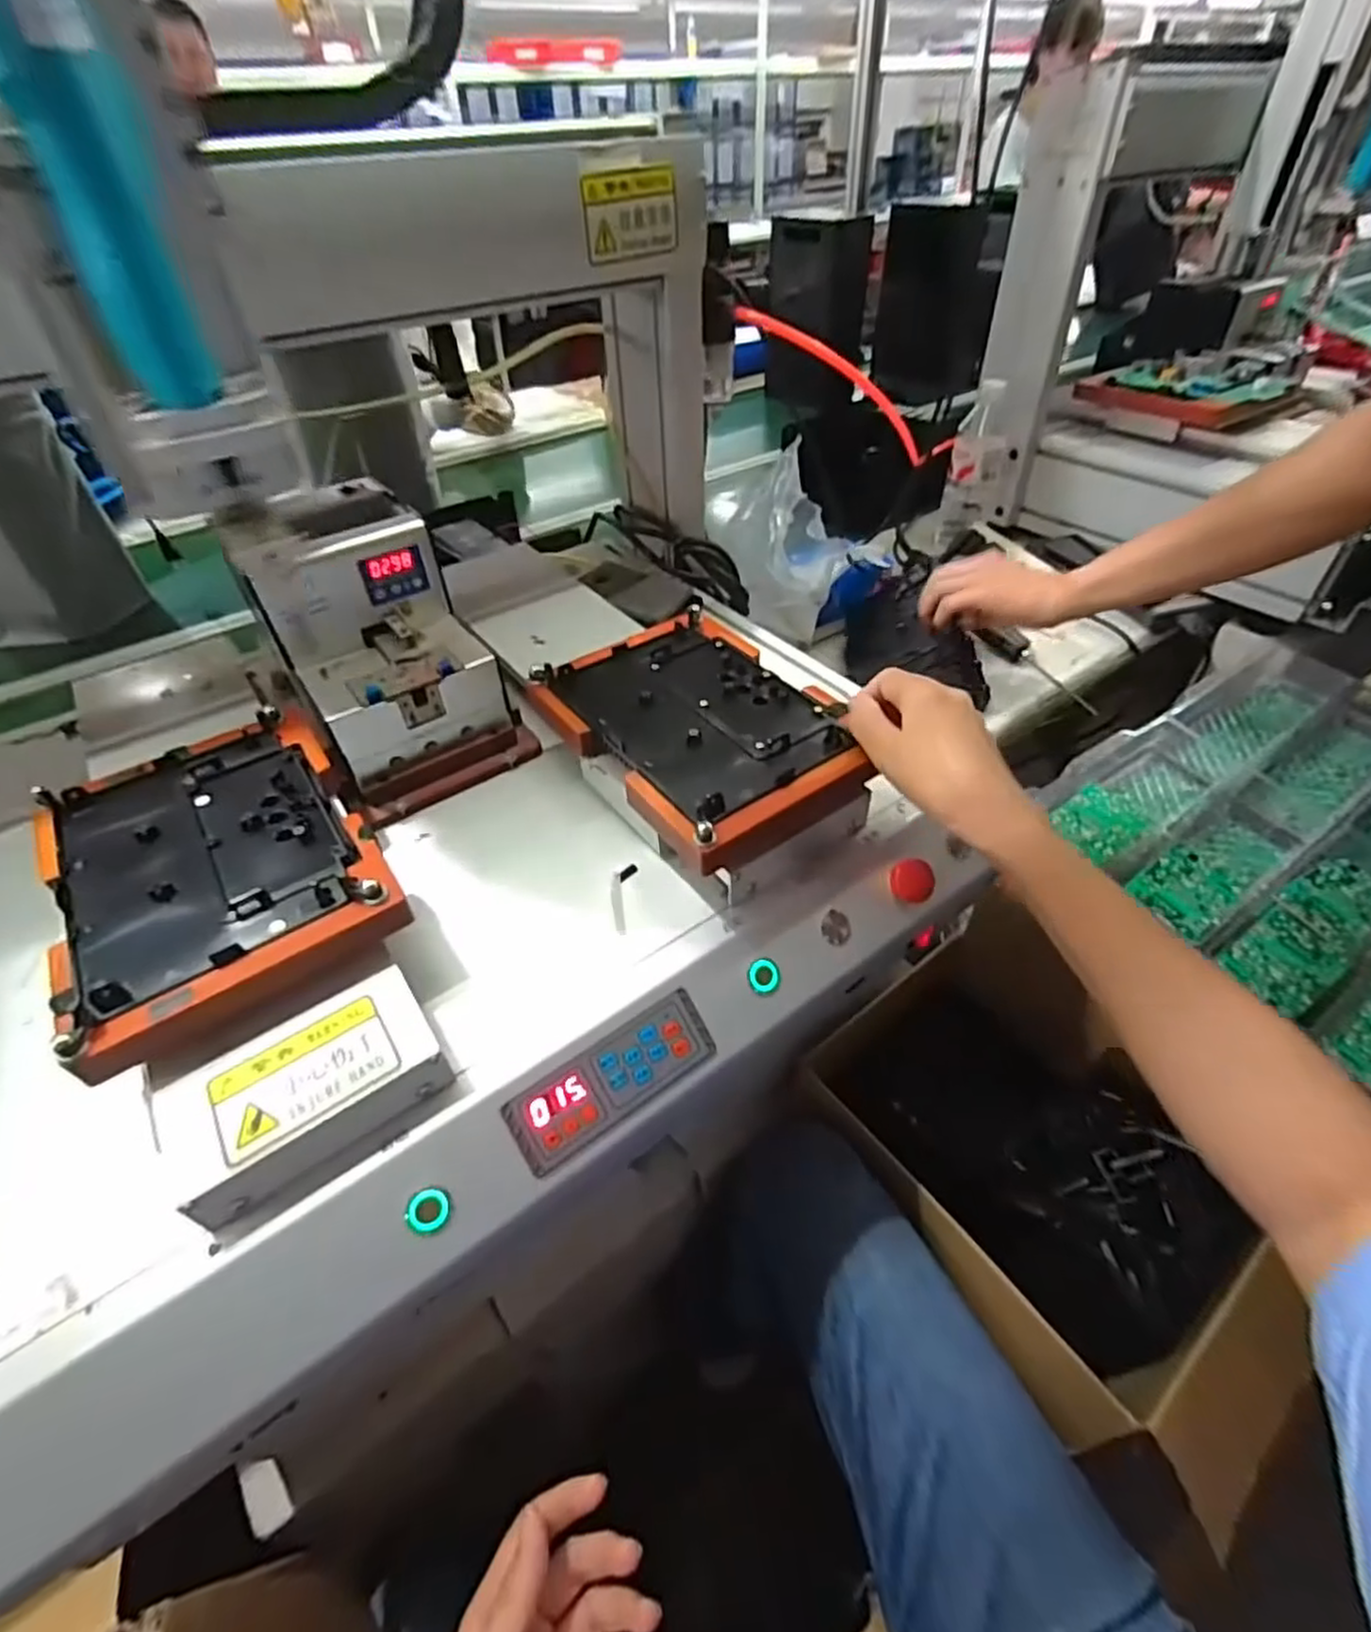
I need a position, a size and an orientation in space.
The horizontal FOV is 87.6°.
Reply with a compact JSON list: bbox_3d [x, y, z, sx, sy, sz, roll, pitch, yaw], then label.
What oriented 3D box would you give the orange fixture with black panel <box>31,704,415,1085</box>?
[{"bbox_3d":[-0.268,0.025,0.408,0.157,0.026,0.217,-28,50,-23],"label":"orange fixture with black panel"}]

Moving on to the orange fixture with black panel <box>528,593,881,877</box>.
[{"bbox_3d":[0.009,-0.062,0.484,0.160,0.030,0.210,-27,50,-23],"label":"orange fixture with black panel"}]

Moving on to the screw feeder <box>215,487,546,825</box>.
[{"bbox_3d":[-0.235,-0.133,0.538,0.137,0.159,0.212,-30,51,-24],"label":"screw feeder"}]

